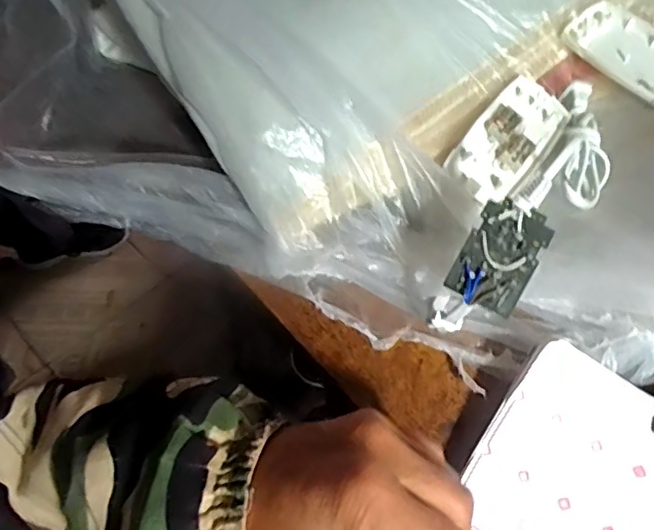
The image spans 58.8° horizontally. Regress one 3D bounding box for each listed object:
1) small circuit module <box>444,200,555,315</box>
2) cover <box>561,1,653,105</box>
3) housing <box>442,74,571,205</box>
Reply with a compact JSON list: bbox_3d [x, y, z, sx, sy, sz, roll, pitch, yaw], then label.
[{"bbox_3d":[0.098,-0.005,0.328,0.040,0.004,0.059,28,91,11],"label":"small circuit module"},{"bbox_3d":[0.229,-0.153,0.422,0.052,0.016,0.108,-41,69,-1],"label":"cover"},{"bbox_3d":[0.129,-0.088,0.409,0.051,0.029,0.099,32,61,17],"label":"housing"}]

